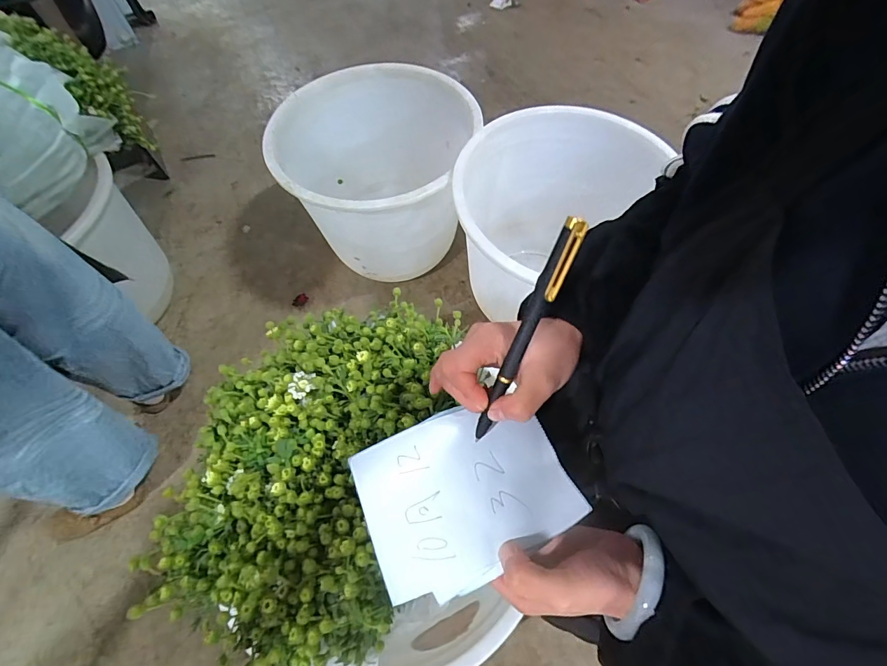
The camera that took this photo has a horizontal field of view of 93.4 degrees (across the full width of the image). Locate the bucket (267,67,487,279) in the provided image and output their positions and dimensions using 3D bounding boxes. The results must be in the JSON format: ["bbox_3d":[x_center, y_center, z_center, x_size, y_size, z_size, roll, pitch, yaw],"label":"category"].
[{"bbox_3d":[-0.224,-0.486,1.368,0.571,0.424,0.572,0,61,1],"label":"bucket"}]

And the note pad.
[{"bbox_3d":[0.015,0.108,0.290,0.140,0.019,0.107,-22,62,-9],"label":"note pad"}]

